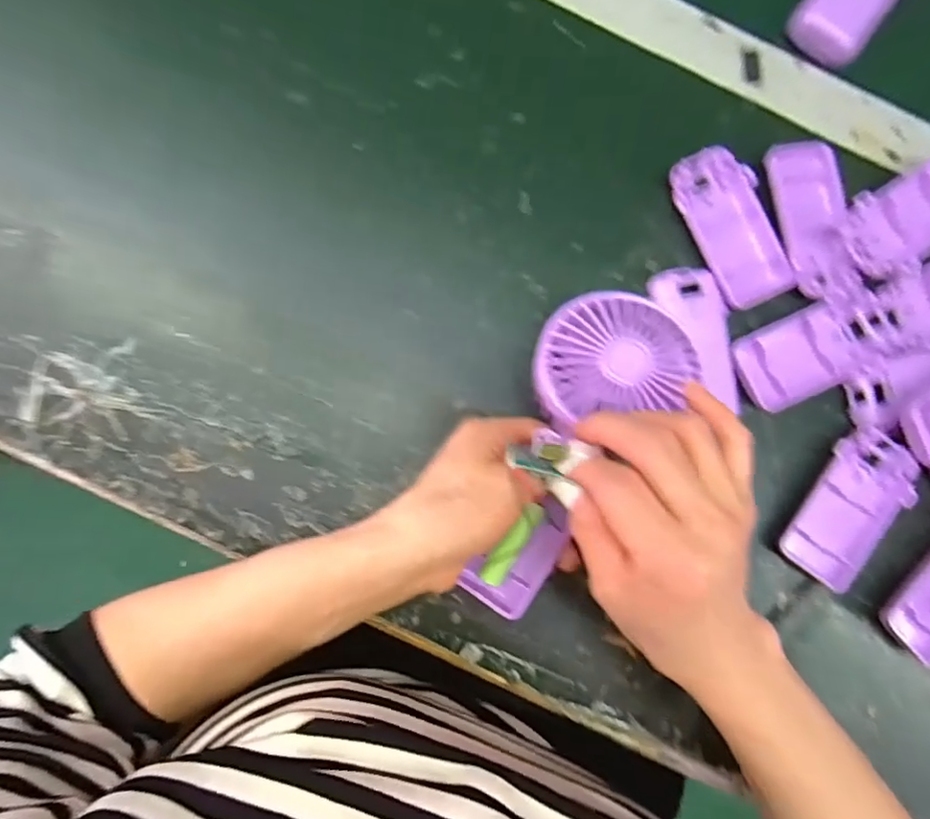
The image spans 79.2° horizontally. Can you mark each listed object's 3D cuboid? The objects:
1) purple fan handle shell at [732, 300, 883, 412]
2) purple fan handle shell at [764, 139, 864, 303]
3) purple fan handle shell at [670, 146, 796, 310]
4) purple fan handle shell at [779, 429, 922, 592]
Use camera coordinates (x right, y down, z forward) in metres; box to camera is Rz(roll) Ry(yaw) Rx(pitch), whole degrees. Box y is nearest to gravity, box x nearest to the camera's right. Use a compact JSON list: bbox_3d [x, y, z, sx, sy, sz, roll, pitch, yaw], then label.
[{"bbox_3d":[0.213,-0.035,0.344,0.095,0.013,0.051,-23,87,-3],"label":"purple fan handle shell"},{"bbox_3d":[0.216,-0.118,0.351,0.044,0.016,0.102,-9,86,-2],"label":"purple fan handle shell"},{"bbox_3d":[0.164,-0.112,0.346,0.049,0.011,0.098,-26,87,-3],"label":"purple fan handle shell"},{"bbox_3d":[0.231,0.059,0.337,0.049,0.013,0.093,33,86,1],"label":"purple fan handle shell"}]

